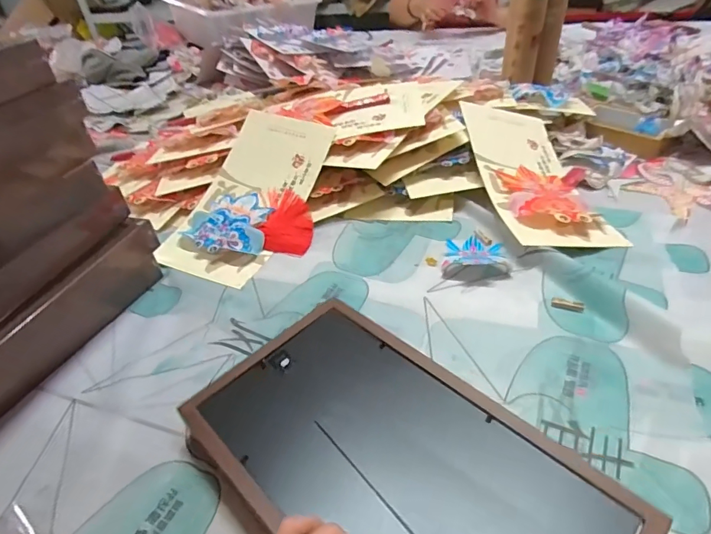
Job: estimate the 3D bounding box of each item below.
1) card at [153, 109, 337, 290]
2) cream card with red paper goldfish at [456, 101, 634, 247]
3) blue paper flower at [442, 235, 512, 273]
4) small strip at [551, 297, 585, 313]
[{"bbox_3d":[-0.153,-0.108,0.699,0.197,0.037,0.307,15,64,13],"label":"card"},{"bbox_3d":[0.284,-0.146,0.697,0.185,0.034,0.312,4,49,-15],"label":"cream card with red paper goldfish"},{"bbox_3d":[0.164,-0.021,0.607,0.085,0.015,0.077,1,40,10],"label":"blue paper flower"},{"bbox_3d":[0.249,0.044,0.523,0.035,0.008,0.010,12,43,22],"label":"small strip"}]

